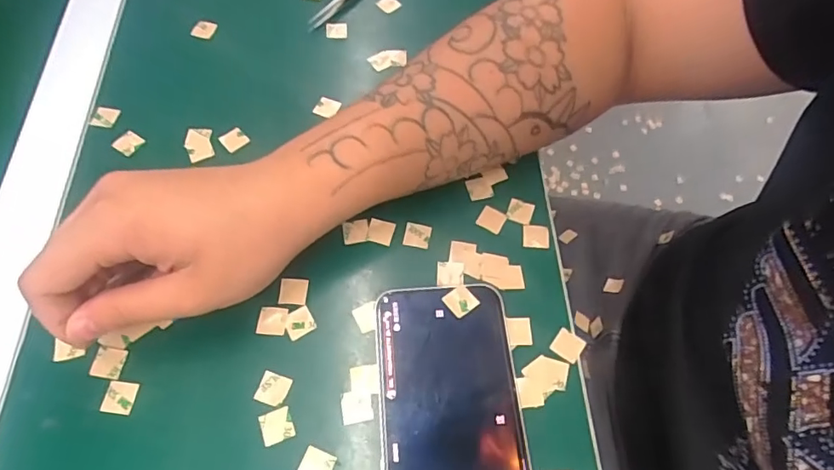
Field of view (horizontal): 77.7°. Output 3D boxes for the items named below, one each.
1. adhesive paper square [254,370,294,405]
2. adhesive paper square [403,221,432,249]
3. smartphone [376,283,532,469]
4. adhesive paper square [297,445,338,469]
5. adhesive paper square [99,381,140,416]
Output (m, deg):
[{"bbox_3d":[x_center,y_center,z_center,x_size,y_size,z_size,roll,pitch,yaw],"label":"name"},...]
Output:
[{"bbox_3d":[-0.074,0.079,0.268,0.015,0.004,0.015,16,65,8],"label":"adhesive paper square"},{"bbox_3d":[0.000,0.000,0.313,0.016,0.004,0.015,10,74,3],"label":"adhesive paper square"},{"bbox_3d":[0.018,0.095,0.258,0.070,0.011,0.143,-5,62,-3],"label":"smartphone"},{"bbox_3d":[-0.049,0.113,0.252,0.016,0.004,0.016,19,65,8],"label":"adhesive paper square"},{"bbox_3d":[-0.152,0.083,0.265,0.015,0.004,0.015,8,64,0],"label":"adhesive paper square"}]

